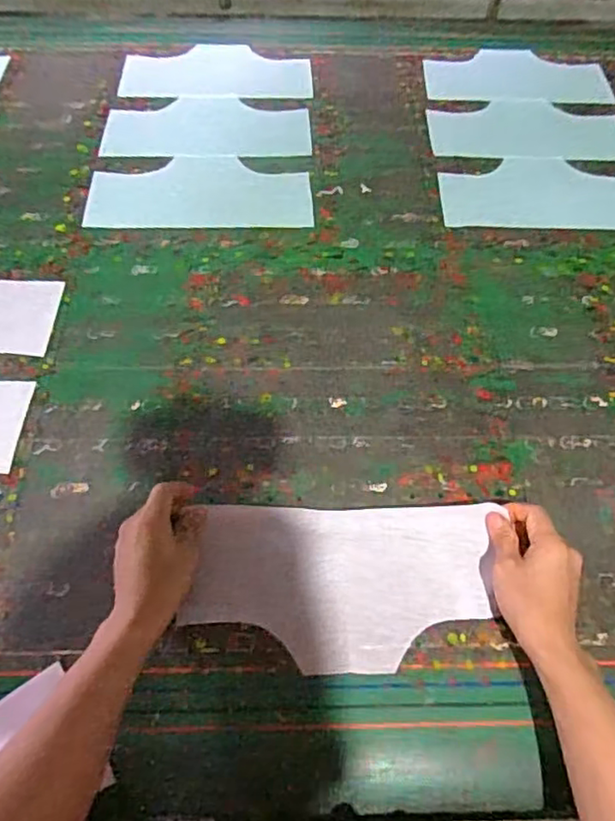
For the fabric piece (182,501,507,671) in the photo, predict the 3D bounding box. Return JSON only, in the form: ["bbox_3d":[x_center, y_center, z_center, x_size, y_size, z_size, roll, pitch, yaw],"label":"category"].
[{"bbox_3d":[0.032,0.160,0.564,0.267,0.025,0.142,1,57,0],"label":"fabric piece"}]

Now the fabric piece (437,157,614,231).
[{"bbox_3d":[0.343,-0.312,0.874,0.300,0.004,0.158,1,57,0],"label":"fabric piece"}]

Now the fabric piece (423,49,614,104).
[{"bbox_3d":[0.349,-0.566,1.033,0.299,0.007,0.165,3,55,0],"label":"fabric piece"}]

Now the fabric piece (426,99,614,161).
[{"bbox_3d":[0.341,-0.439,0.957,0.297,0.008,0.145,1,57,0],"label":"fabric piece"}]

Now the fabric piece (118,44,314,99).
[{"bbox_3d":[-0.147,-0.562,1.013,0.308,0.005,0.156,3,56,3],"label":"fabric piece"}]

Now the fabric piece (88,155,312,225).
[{"bbox_3d":[-0.150,-0.307,0.858,0.304,0.007,0.143,1,57,-1],"label":"fabric piece"}]

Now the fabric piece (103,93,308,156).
[{"bbox_3d":[-0.153,-0.433,0.934,0.307,0.008,0.145,0,57,-1],"label":"fabric piece"}]

